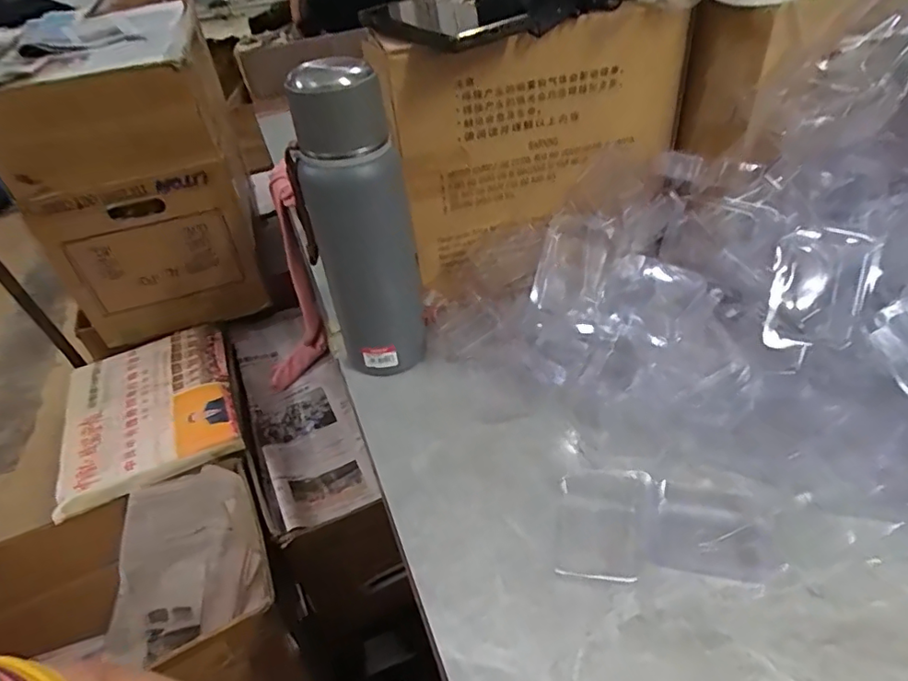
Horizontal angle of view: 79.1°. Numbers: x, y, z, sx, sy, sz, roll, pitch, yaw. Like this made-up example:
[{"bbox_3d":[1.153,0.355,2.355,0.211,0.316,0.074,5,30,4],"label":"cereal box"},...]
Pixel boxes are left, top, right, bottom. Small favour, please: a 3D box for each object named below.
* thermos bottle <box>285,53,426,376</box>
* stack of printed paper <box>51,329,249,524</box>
[{"bbox_3d":[-0.079,-0.080,0.495,0.093,0.307,0.083,-12,42,-7],"label":"thermos bottle"},{"bbox_3d":[-0.525,0.107,0.946,0.270,0.030,0.340,-21,44,-16],"label":"stack of printed paper"}]

